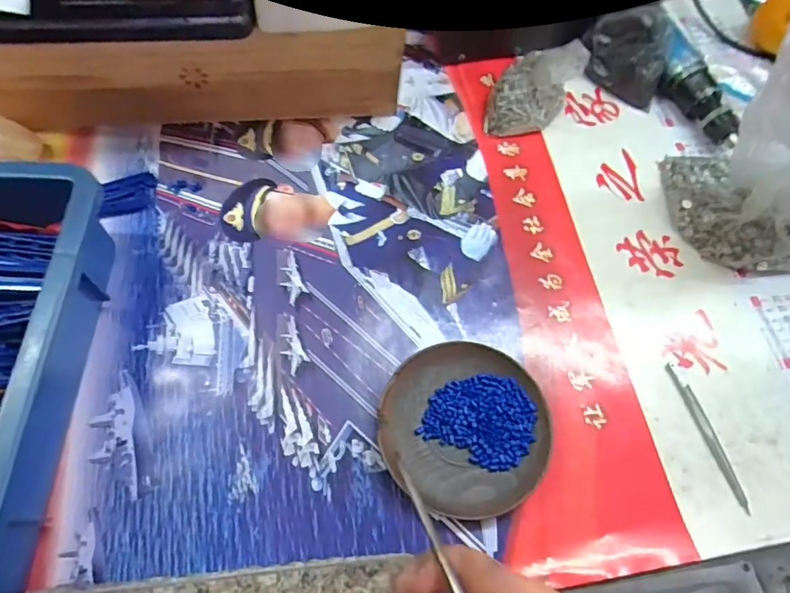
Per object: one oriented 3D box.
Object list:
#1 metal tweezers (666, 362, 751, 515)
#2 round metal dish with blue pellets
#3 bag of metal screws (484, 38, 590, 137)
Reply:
[{"bbox_3d":[0.225,0.098,0.354,0.010,0.005,0.106,-14,66,-10],"label":"metal tweezers"},{"bbox_3d":[0.047,0.089,0.342,0.112,0.016,0.111,1,64,-3],"label":"round metal dish with blue pellets"},{"bbox_3d":[0.124,-0.186,0.446,0.066,0.060,0.073,24,65,8],"label":"bag of metal screws"}]

